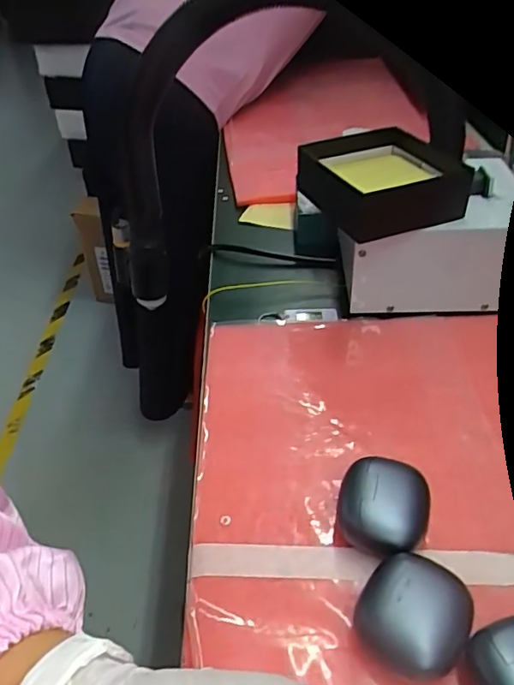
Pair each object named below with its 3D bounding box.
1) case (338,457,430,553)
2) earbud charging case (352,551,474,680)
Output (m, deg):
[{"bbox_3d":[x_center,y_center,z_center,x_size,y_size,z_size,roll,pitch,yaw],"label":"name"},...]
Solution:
[{"bbox_3d":[0.073,0.096,0.317,0.049,0.027,0.051,9,41,15],"label":"case"},{"bbox_3d":[0.076,0.134,0.267,0.048,0.031,0.053,24,47,30],"label":"earbud charging case"}]

